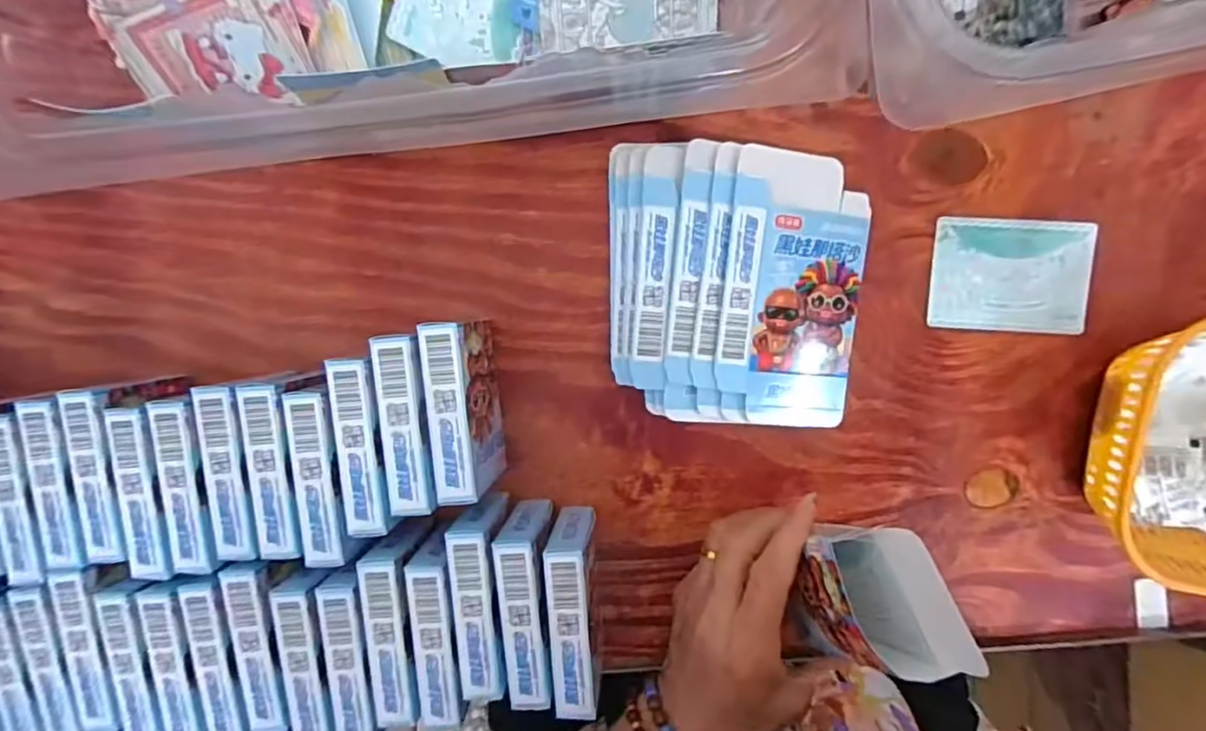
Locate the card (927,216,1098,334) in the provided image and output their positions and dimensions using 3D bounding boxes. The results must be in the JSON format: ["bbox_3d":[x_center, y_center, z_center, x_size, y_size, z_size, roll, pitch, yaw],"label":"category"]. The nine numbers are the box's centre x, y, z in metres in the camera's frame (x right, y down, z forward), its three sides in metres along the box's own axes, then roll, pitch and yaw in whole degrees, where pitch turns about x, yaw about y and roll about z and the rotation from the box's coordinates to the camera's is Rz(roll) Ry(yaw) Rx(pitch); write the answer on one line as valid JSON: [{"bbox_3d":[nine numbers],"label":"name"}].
[{"bbox_3d":[0.230,-0.051,0.336,0.087,0.004,0.062,3,96,3],"label":"card"}]

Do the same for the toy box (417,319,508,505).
[{"bbox_3d":[-0.073,0.021,0.333,0.025,0.072,0.090,-4,95,4],"label":"toy box"}]

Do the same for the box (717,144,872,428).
[{"bbox_3d":[0.107,-0.041,0.333,0.082,0.004,0.146,3,96,-14],"label":"box"}]

